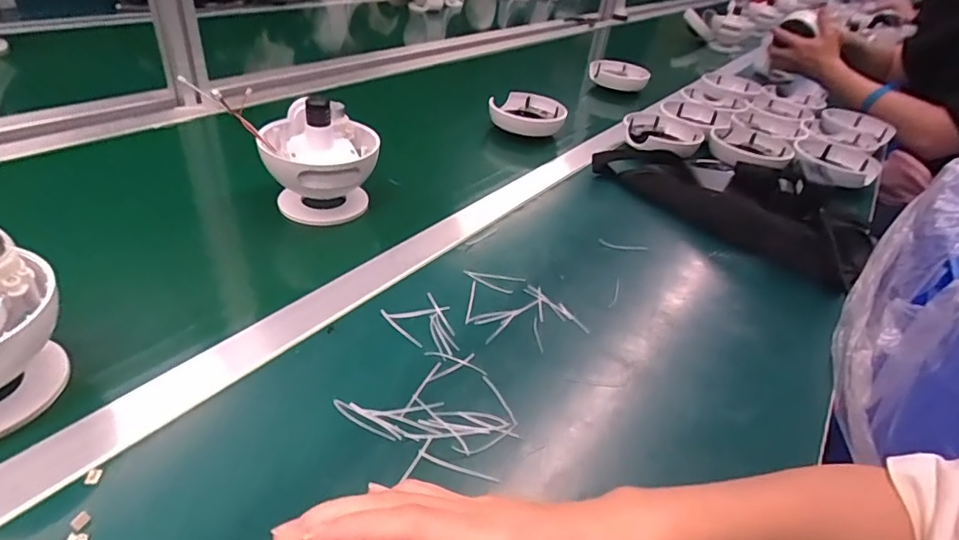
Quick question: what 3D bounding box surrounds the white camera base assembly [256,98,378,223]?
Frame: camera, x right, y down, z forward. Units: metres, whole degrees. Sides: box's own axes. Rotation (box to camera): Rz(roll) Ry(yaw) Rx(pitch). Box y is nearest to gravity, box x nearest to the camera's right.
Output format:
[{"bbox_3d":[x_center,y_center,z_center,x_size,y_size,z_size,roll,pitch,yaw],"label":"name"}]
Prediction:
[{"bbox_3d":[-0.163,-0.116,0.534,0.108,0.108,0.101,1,35,-20],"label":"white camera base assembly"}]

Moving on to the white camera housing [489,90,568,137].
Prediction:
[{"bbox_3d":[0.072,-0.244,0.805,0.112,0.033,0.116,10,33,-8],"label":"white camera housing"}]

